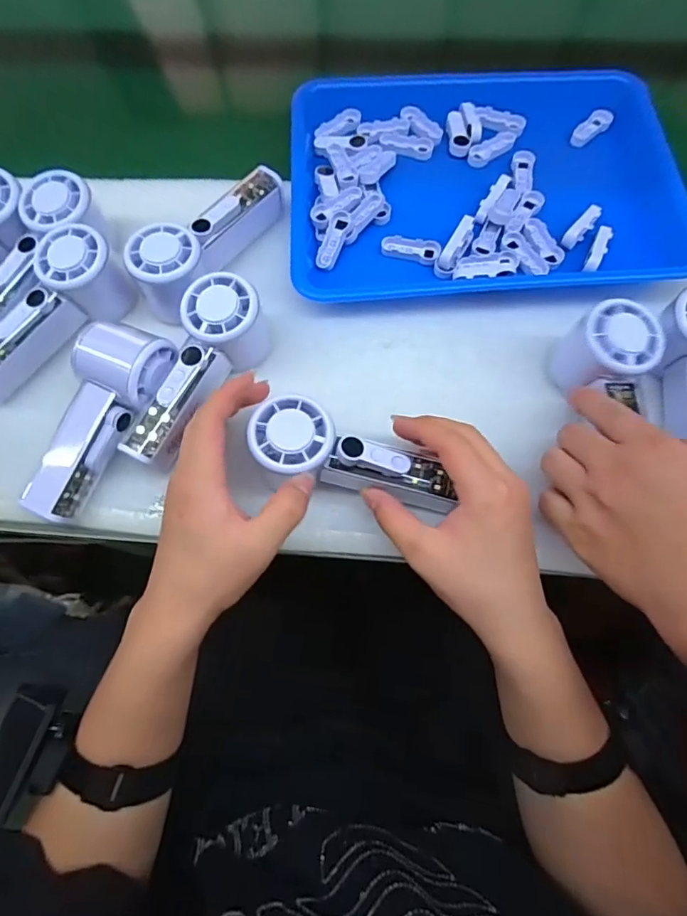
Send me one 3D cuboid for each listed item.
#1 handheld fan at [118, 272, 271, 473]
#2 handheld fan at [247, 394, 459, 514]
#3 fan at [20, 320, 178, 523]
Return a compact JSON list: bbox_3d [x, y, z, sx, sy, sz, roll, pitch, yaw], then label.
[{"bbox_3d":[-0.108,-0.061,0.375,0.053,0.055,0.147,20,74,8],"label":"handheld fan"},{"bbox_3d":[0.004,0.004,0.345,0.141,0.037,0.060,18,73,-6],"label":"handheld fan"},{"bbox_3d":[-0.183,-0.028,0.362,0.063,0.048,0.146,22,74,9],"label":"fan"}]

